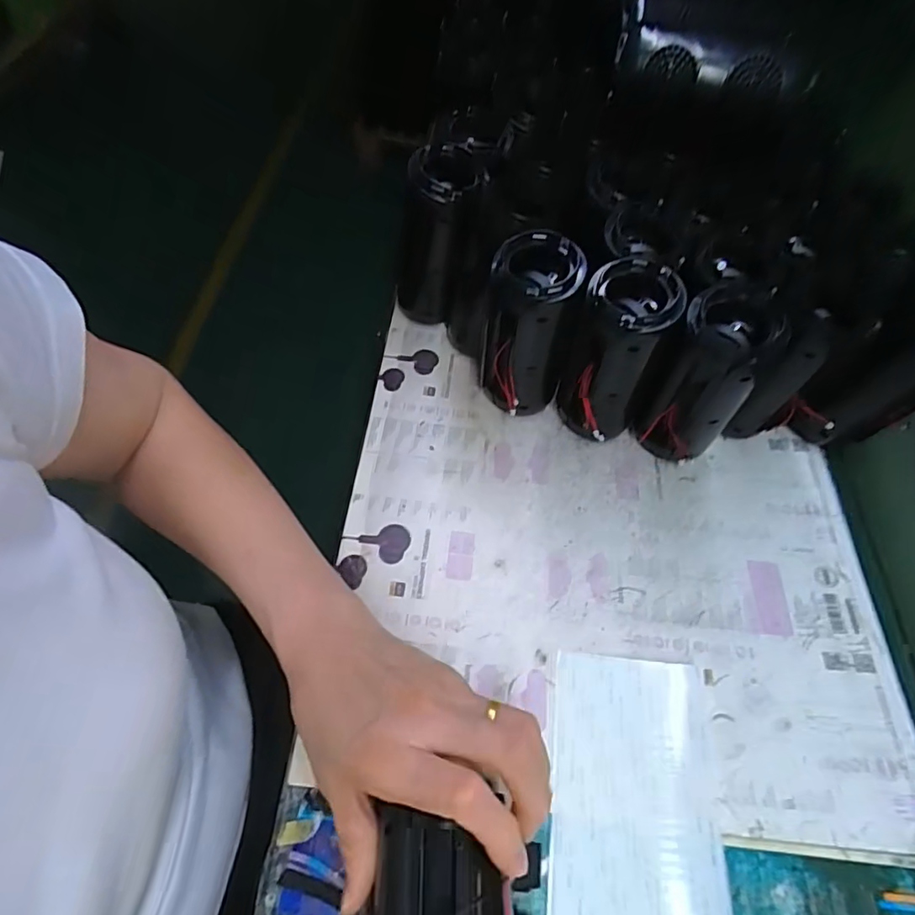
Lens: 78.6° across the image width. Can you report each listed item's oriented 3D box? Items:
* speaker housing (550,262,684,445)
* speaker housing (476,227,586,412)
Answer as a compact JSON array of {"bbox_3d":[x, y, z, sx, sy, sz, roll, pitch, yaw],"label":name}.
[{"bbox_3d":[0.112,-0.068,0.418,0.062,0.146,0.060,20,58,9],"label":"speaker housing"},{"bbox_3d":[0.051,-0.089,0.424,0.061,0.145,0.056,12,57,3],"label":"speaker housing"}]

